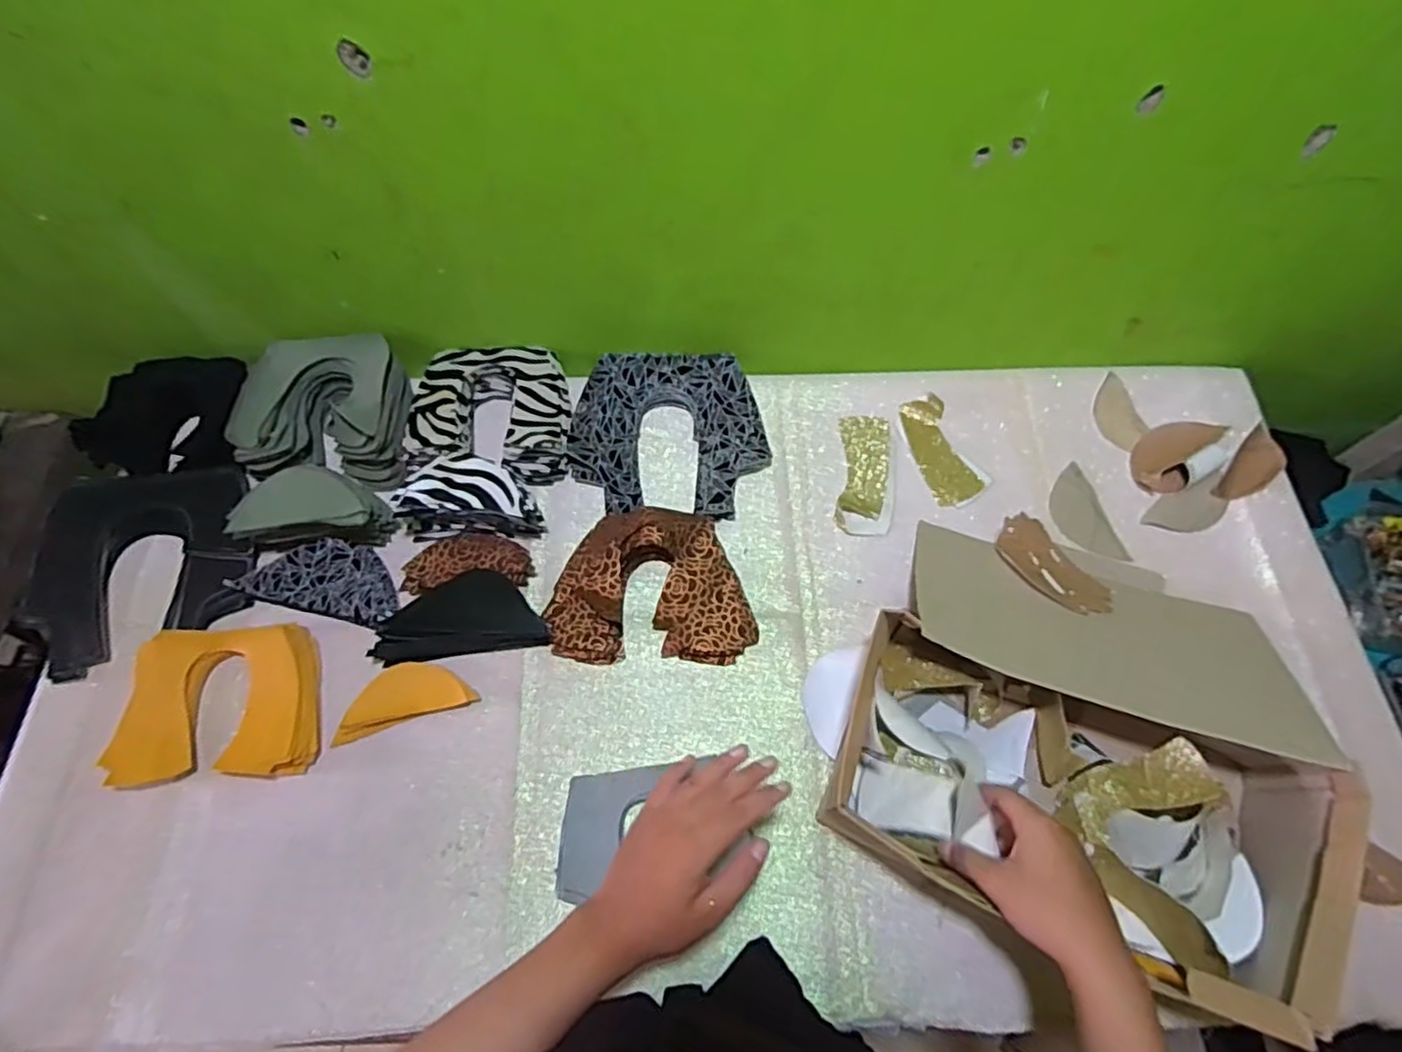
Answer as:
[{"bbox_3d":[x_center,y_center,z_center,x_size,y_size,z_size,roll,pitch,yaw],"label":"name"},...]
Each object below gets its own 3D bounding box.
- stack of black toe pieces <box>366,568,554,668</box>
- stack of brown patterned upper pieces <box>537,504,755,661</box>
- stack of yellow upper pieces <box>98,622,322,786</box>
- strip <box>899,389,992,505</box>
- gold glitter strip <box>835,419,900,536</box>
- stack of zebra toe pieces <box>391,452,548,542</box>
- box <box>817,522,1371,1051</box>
[{"bbox_3d":[-0.216,0.079,0.618,0.147,0.032,0.074,-6,65,-4],"label":"stack of black toe pieces"},{"bbox_3d":[-0.045,0.054,0.633,0.181,0.047,0.136,0,65,-1],"label":"stack of brown patterned upper pieces"},{"bbox_3d":[-0.411,0.151,0.587,0.158,0.034,0.126,-3,65,-3],"label":"stack of yellow upper pieces"},{"bbox_3d":[0.249,-0.082,0.712,0.060,0.016,0.123,-21,67,-11],"label":"strip"},{"bbox_3d":[0.174,-0.055,0.707,0.060,0.010,0.136,8,65,2],"label":"gold glitter strip"},{"bbox_3d":[-0.219,-0.025,0.646,0.134,0.080,0.056,2,64,0],"label":"stack of zebra toe pieces"},{"bbox_3d":[0.304,0.154,0.553,0.349,0.106,0.324,21,66,8],"label":"box"}]

